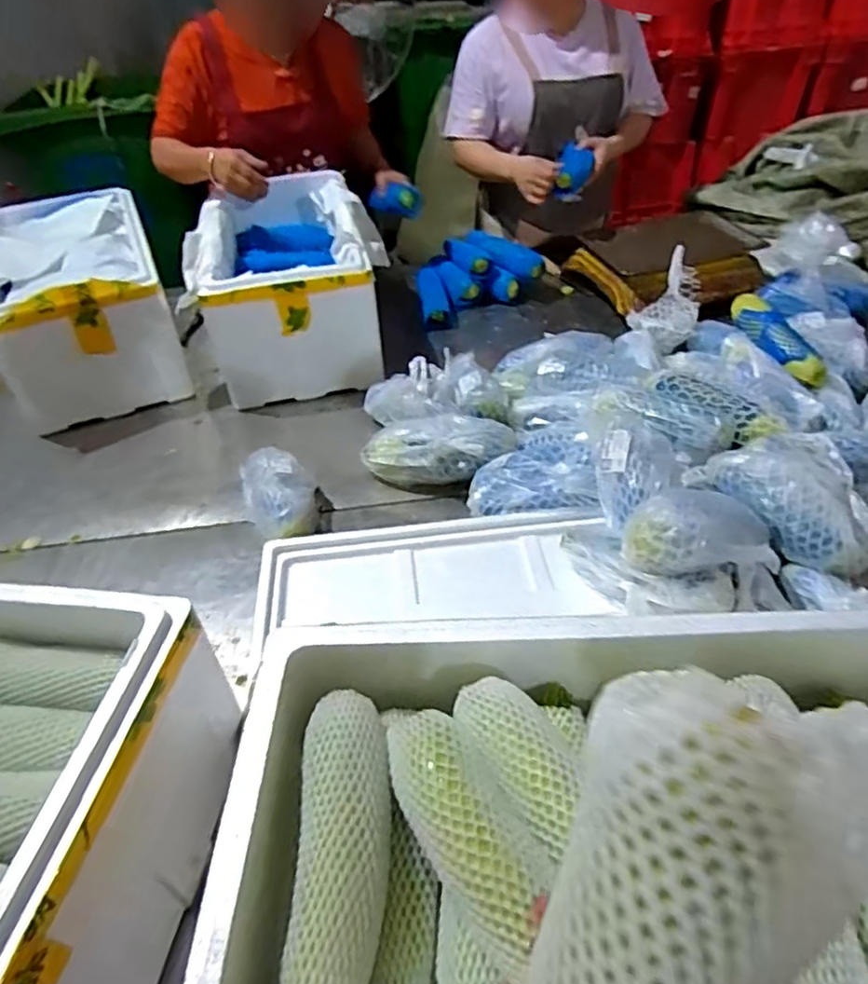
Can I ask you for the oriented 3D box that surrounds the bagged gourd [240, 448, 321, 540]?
[{"bbox_3d":[-0.225,0.016,0.975,0.107,0.079,0.183,-17,44,-14],"label":"bagged gourd"}]

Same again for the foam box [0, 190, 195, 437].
[{"bbox_3d":[-0.698,-0.380,1.301,0.295,0.259,0.497,-19,45,-15],"label":"foam box"}]

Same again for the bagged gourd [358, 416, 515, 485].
[{"bbox_3d":[0.006,-0.060,1.027,0.237,0.090,0.101,3,43,8],"label":"bagged gourd"}]

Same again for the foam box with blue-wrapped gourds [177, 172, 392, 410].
[{"bbox_3d":[-0.291,-0.425,1.326,0.368,0.252,0.499,-8,43,-4],"label":"foam box with blue-wrapped gourds"}]

